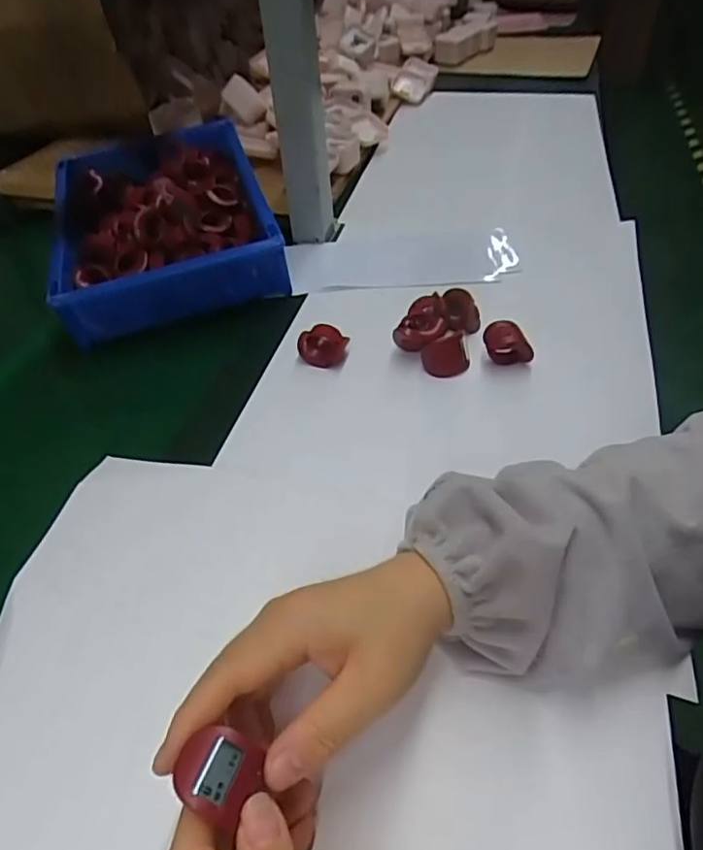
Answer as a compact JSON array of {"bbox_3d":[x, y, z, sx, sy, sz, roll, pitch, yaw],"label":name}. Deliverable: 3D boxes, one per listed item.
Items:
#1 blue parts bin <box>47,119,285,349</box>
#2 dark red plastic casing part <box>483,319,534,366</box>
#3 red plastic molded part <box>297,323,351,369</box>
[{"bbox_3d":[-0.202,-0.218,0.642,0.213,0.078,0.286,-15,45,-10],"label":"blue parts bin"},{"bbox_3d":[0.126,-0.063,0.481,0.039,0.033,0.022,10,46,14],"label":"dark red plastic casing part"},{"bbox_3d":[-0.024,-0.067,0.502,0.041,0.028,0.023,3,44,7],"label":"red plastic molded part"}]

